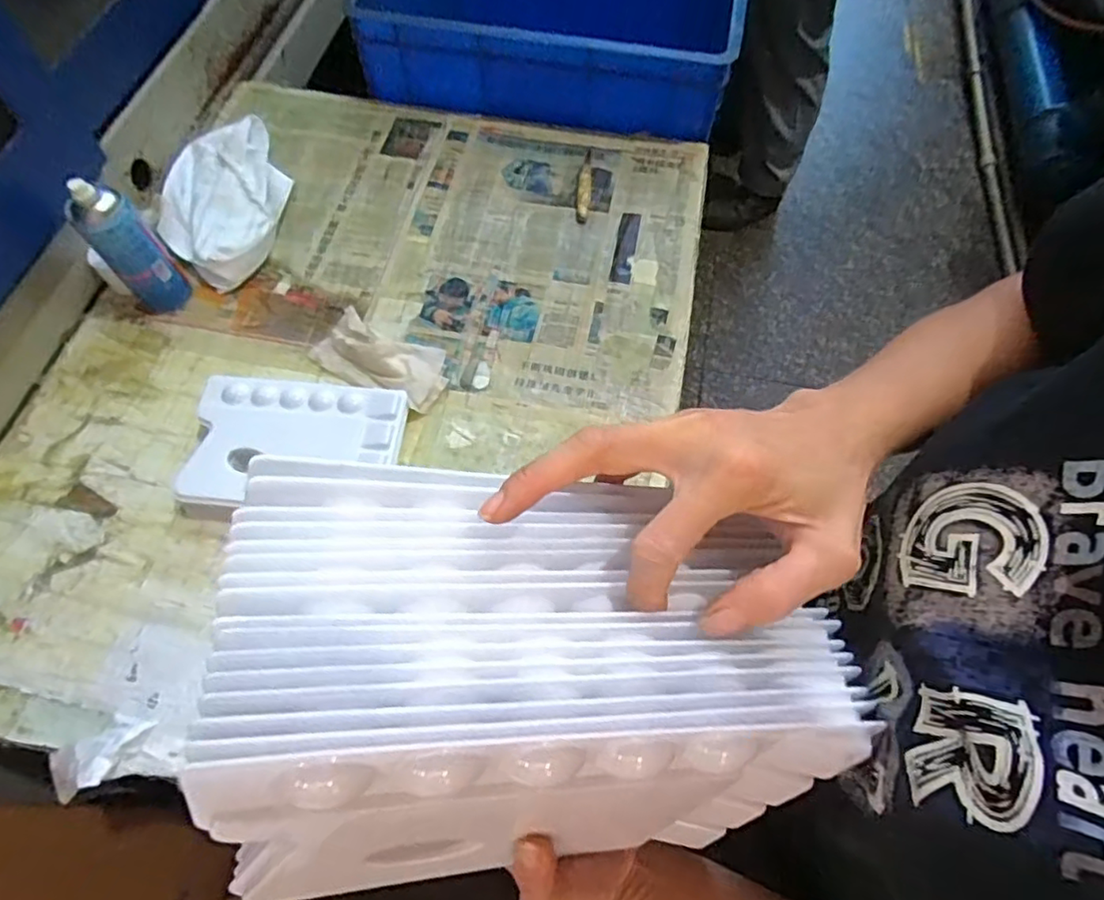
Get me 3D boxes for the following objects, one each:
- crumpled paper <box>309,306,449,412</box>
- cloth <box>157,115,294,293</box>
[{"bbox_3d":[-0.219,-0.117,0.786,0.181,0.033,0.092,21,65,10],"label":"crumpled paper"},{"bbox_3d":[-0.486,-0.379,0.911,0.173,0.042,0.326,2,64,1],"label":"cloth"}]

